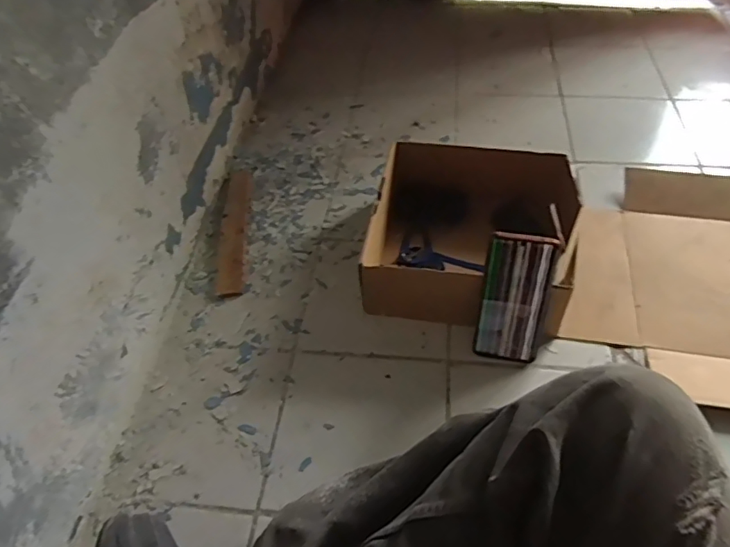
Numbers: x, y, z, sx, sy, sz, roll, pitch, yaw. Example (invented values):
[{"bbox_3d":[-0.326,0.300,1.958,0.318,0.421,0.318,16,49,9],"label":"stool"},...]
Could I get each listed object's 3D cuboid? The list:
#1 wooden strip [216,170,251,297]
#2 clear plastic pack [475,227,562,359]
[{"bbox_3d":[-0.207,-0.072,0.844,0.040,0.010,0.260,-6,50,-1],"label":"wooden strip"},{"bbox_3d":[0.178,0.029,0.629,0.076,0.163,0.020,8,29,10],"label":"clear plastic pack"}]

